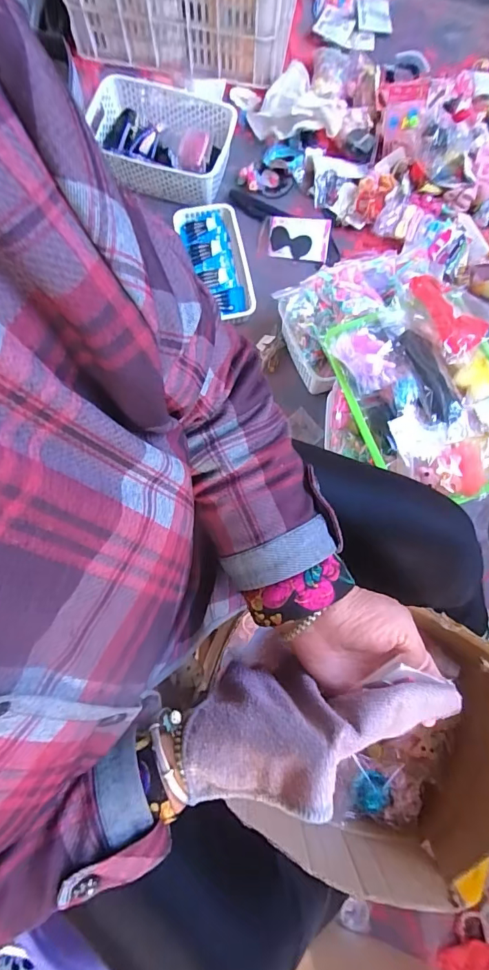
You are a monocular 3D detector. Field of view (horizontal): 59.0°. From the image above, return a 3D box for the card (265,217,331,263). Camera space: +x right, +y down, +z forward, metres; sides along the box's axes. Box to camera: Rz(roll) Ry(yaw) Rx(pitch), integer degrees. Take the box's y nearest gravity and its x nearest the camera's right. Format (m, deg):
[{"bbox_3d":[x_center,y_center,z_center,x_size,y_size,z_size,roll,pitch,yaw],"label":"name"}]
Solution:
[{"bbox_3d":[0.117,-0.536,0.941,0.131,0.012,0.085,12,110,9],"label":"card"}]

